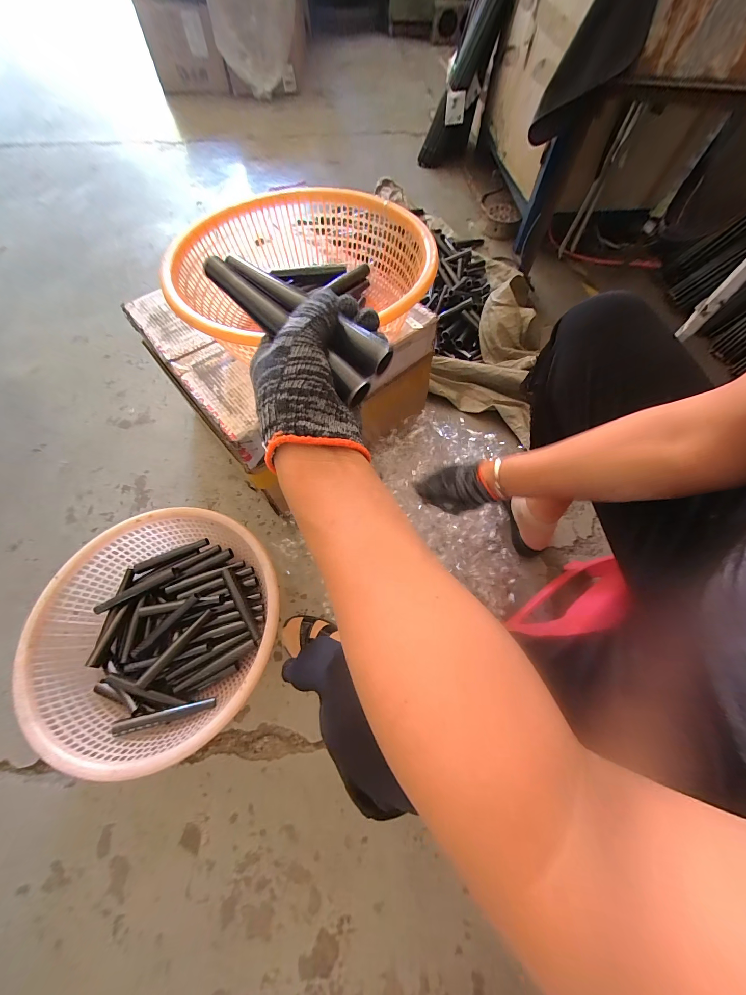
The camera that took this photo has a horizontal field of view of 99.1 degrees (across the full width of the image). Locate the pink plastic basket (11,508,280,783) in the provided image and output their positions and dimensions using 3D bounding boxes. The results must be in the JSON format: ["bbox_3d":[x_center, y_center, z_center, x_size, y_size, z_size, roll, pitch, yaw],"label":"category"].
[{"bbox_3d":[-0.369,0.231,0.583,0.393,0.131,0.383,1,64,-2],"label":"pink plastic basket"}]

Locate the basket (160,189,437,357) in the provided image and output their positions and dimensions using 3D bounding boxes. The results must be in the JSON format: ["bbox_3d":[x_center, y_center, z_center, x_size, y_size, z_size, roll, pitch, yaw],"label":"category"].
[{"bbox_3d":[-0.107,-0.364,0.544,0.395,0.132,0.399,-5,64,-3],"label":"basket"}]

